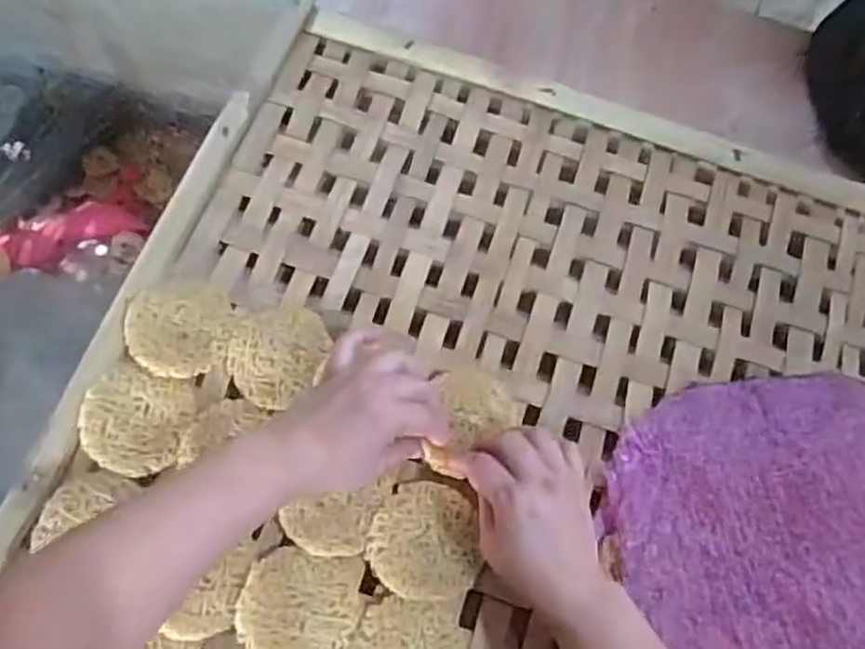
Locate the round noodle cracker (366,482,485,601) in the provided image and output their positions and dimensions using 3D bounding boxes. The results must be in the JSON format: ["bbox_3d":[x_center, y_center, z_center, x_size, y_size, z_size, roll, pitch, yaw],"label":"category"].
[{"bbox_3d":[-0.006,0.150,0.499,0.074,0.007,0.076,-6,67,-9],"label":"round noodle cracker"}]

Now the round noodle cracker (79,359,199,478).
[{"bbox_3d":[-0.213,0.068,0.514,0.074,0.010,0.074,3,66,-6],"label":"round noodle cracker"}]

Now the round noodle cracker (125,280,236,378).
[{"bbox_3d":[-0.188,0.002,0.539,0.076,0.013,0.078,1,67,-3],"label":"round noodle cracker"}]

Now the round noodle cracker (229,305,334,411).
[{"bbox_3d":[-0.116,0.022,0.536,0.068,0.010,0.079,20,66,2],"label":"round noodle cracker"}]

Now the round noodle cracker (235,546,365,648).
[{"bbox_3d":[-0.088,0.190,0.476,0.076,0.009,0.076,3,66,-6],"label":"round noodle cracker"}]

